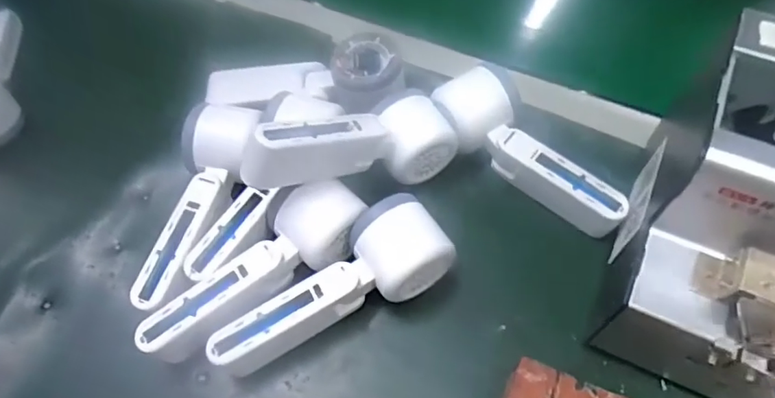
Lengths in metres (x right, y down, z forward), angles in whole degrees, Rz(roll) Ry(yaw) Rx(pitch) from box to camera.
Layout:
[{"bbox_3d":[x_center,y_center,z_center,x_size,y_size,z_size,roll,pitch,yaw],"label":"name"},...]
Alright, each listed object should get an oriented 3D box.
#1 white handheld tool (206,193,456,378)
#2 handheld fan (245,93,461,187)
[{"bbox_3d":[-0.033,0.064,0.348,0.162,0.056,0.056,-35,63,-18],"label":"white handheld tool"},{"bbox_3d":[-0.024,-0.038,0.370,0.168,0.047,0.053,-11,53,-37],"label":"handheld fan"}]

